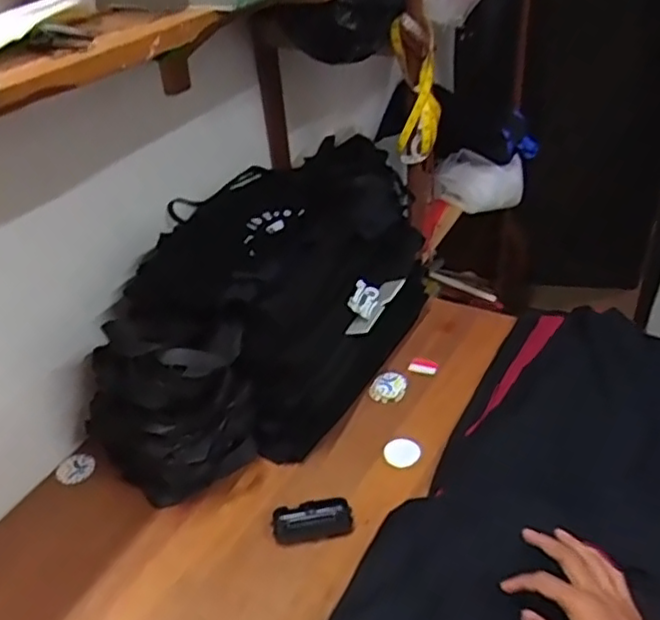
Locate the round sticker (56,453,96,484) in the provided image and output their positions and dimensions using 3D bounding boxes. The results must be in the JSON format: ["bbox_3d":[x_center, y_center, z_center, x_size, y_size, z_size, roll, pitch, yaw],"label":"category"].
[{"bbox_3d":[-0.403,0.251,1.064,0.060,0.007,0.049,-34,54,-13],"label":"round sticker"}]

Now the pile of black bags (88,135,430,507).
[{"bbox_3d":[-0.094,-0.026,1.137,0.382,0.273,0.676,18,40,27],"label":"pile of black bags"}]

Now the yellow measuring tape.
[{"bbox_3d":[0.147,-0.360,1.136,0.077,0.247,0.068,2,35,7],"label":"yellow measuring tape"}]

